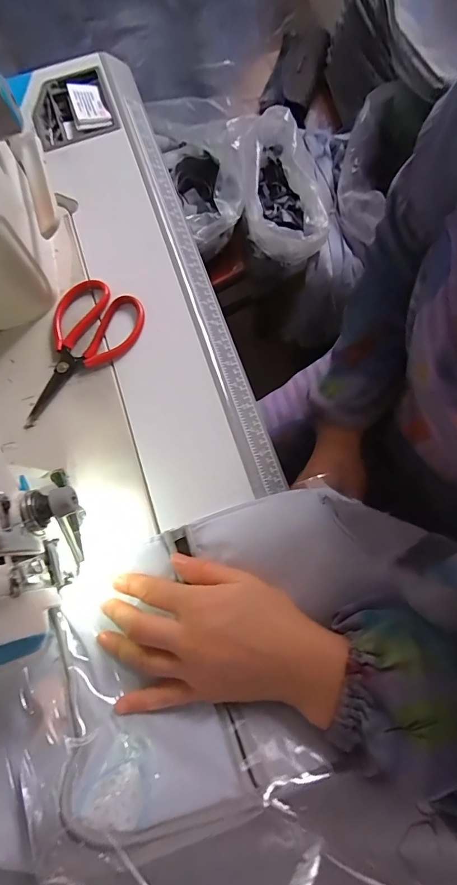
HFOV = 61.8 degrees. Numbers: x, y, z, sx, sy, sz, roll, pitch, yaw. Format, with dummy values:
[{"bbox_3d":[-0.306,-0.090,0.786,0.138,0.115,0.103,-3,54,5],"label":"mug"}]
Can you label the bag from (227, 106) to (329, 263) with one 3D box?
[{"bbox_3d":[0.104,-0.500,0.742,0.168,0.147,0.273,-5,75,1],"label":"bag"}]

